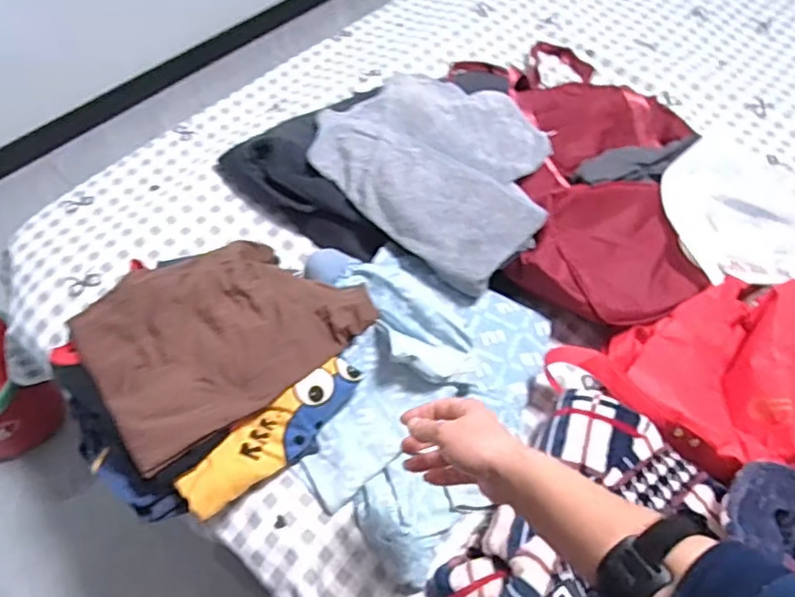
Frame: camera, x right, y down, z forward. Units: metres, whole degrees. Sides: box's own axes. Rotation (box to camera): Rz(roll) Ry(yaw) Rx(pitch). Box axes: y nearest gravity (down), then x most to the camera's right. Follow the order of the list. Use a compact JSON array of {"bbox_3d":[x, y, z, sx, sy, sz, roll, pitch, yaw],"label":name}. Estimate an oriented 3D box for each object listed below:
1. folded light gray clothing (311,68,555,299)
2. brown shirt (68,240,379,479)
[{"bbox_3d":[0.061,-0.200,0.848,0.347,0.087,0.245,41,67,19],"label":"folded light gray clothing"},{"bbox_3d":[-0.210,0.030,0.737,0.304,0.041,0.234,-35,67,-20],"label":"brown shirt"}]

